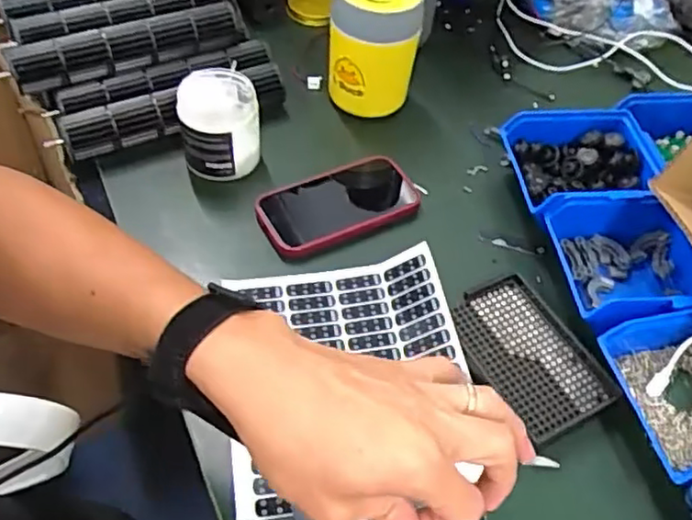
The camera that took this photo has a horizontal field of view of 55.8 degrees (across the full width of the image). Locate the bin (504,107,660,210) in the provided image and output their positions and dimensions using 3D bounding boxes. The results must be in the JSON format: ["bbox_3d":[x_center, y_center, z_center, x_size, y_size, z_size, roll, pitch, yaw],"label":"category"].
[{"bbox_3d":[0.231,-0.083,0.637,0.143,0.069,0.125,1,51,-4],"label":"bin"}]

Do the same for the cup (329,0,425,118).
[{"bbox_3d":[0.028,-0.219,0.690,0.086,0.137,0.086,3,51,-3],"label":"cup"}]

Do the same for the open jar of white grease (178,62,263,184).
[{"bbox_3d":[-0.122,-0.130,0.638,0.075,0.076,0.077,-1,52,-6],"label":"open jar of white grease"}]

